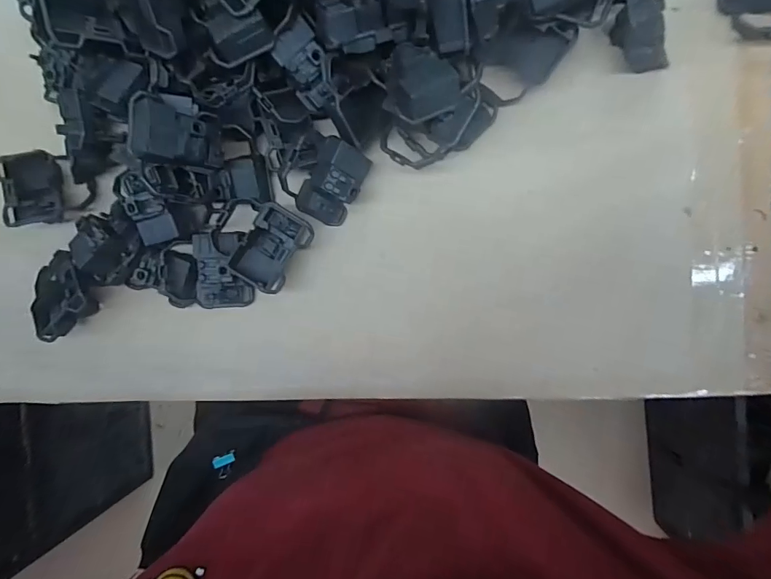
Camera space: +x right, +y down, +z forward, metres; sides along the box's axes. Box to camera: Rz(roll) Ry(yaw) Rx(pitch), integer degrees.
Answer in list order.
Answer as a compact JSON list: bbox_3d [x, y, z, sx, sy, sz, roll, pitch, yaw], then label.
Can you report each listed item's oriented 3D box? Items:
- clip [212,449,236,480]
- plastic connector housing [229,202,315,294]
[{"bbox_3d":[-0.150,0.164,0.401,0.021,0.013,0.021,-17,76,-20],"label":"clip"},{"bbox_3d":[-0.097,-0.035,0.372,0.049,0.028,0.069,30,95,5],"label":"plastic connector housing"}]

